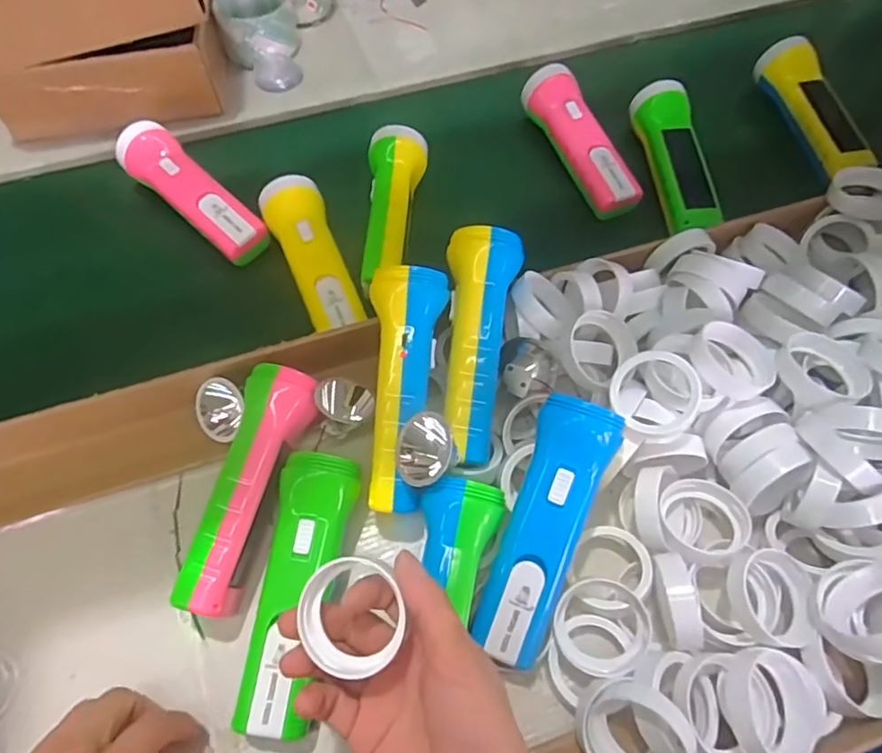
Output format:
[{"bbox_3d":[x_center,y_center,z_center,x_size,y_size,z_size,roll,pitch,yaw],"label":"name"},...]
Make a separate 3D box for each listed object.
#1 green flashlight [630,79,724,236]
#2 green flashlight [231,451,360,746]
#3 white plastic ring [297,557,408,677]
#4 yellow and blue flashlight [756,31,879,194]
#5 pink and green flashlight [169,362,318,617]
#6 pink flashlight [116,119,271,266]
[{"bbox_3d":[0.214,-0.197,0.531,0.046,0.047,0.162,-5,63,-3],"label":"green flashlight"},{"bbox_3d":[-0.087,0.129,0.357,0.045,0.043,0.157,8,63,4],"label":"green flashlight"},{"bbox_3d":[-0.046,0.114,0.280,0.050,0.015,0.050,0,75,0],"label":"white plastic ring"},{"bbox_3d":[0.353,-0.252,0.558,0.049,0.048,0.167,-5,63,-3],"label":"yellow and blue flashlight"},{"bbox_3d":[-0.125,0.073,0.380,0.042,0.057,0.156,14,63,7],"label":"pink and green flashlight"},{"bbox_3d":[-0.222,-0.162,0.516,0.162,0.049,0.047,40,69,18],"label":"pink flashlight"}]

